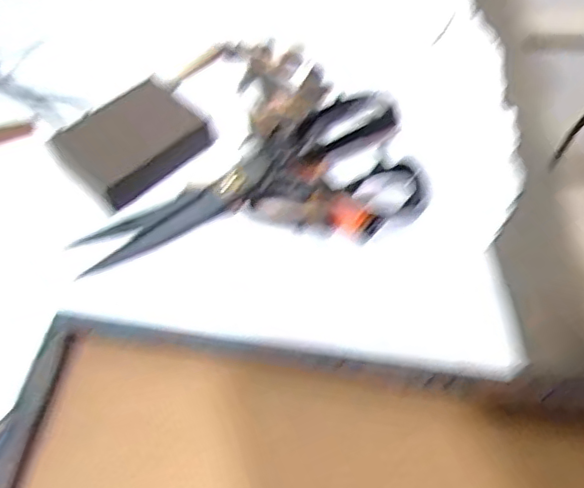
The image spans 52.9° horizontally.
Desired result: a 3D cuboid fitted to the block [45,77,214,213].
[{"bbox_3d":[-0.114,-0.073,0.418,0.093,0.026,0.069,-36,60,-25],"label":"block"}]

